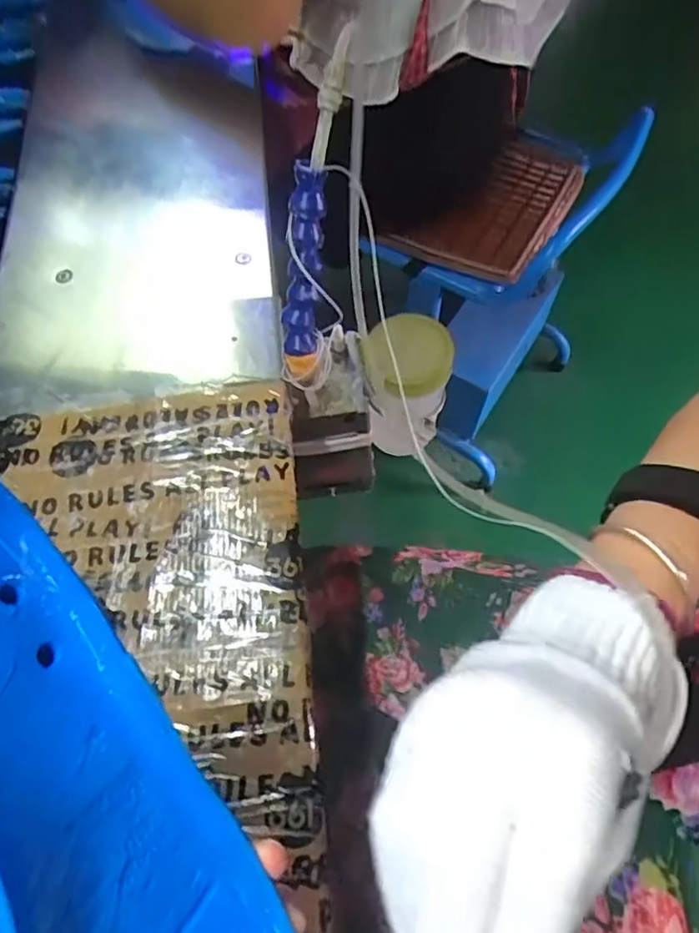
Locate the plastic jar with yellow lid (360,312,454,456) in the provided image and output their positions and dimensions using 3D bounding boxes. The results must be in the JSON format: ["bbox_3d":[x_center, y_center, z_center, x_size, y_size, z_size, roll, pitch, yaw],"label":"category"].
[{"bbox_3d":[0.048,-0.073,0.556,0.077,0.081,0.096,8,61,5],"label":"plastic jar with yellow lid"}]

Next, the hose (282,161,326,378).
[{"bbox_3d":[-0.034,-0.129,0.445,0.025,0.145,0.025,11,35,6],"label":"hose"}]

